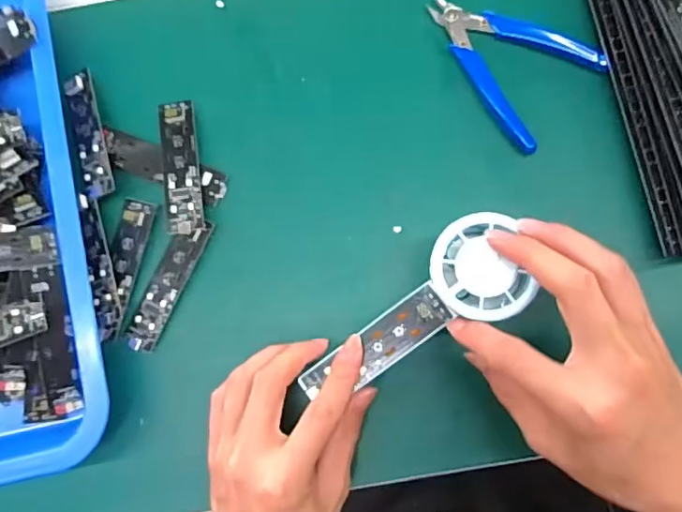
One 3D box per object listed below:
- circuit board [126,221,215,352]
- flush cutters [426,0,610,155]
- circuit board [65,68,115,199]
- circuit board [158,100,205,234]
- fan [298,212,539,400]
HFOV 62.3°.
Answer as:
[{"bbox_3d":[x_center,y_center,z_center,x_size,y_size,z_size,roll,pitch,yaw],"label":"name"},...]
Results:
[{"bbox_3d":[-0.112,0.017,0.360,0.023,0.010,0.089,25,84,5],"label":"circuit board"},{"bbox_3d":[0.114,-0.135,0.370,0.078,0.009,0.116,-36,82,-2],"label":"flush cutters"},{"bbox_3d":[-0.165,-0.079,0.369,0.021,0.007,0.085,-15,82,0],"label":"circuit board"},{"bbox_3d":[-0.104,-0.059,0.366,0.023,0.010,0.089,-9,82,1],"label":"circuit board"},{"bbox_3d":[0.041,0.035,0.314,0.142,0.025,0.055,-39,82,16],"label":"fan"}]

